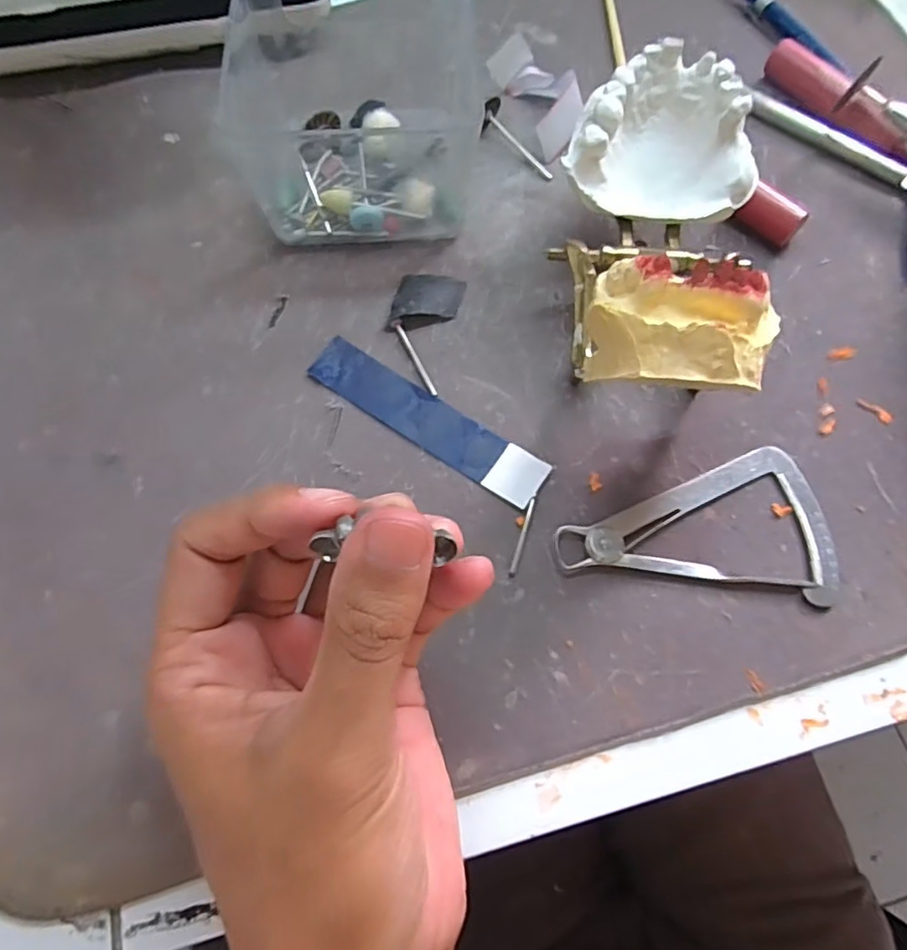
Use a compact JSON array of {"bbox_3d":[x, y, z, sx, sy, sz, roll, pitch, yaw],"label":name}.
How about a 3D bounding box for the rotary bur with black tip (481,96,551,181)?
[{"bbox_3d":[0.030,-0.159,0.298,0.013,0.010,0.046,-42,89,-15],"label":"rotary bur with black tip"}]

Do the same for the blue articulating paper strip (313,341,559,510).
[{"bbox_3d":[-0.011,-0.022,0.242,0.101,0.004,0.021,32,71,12],"label":"blue articulating paper strip"}]

